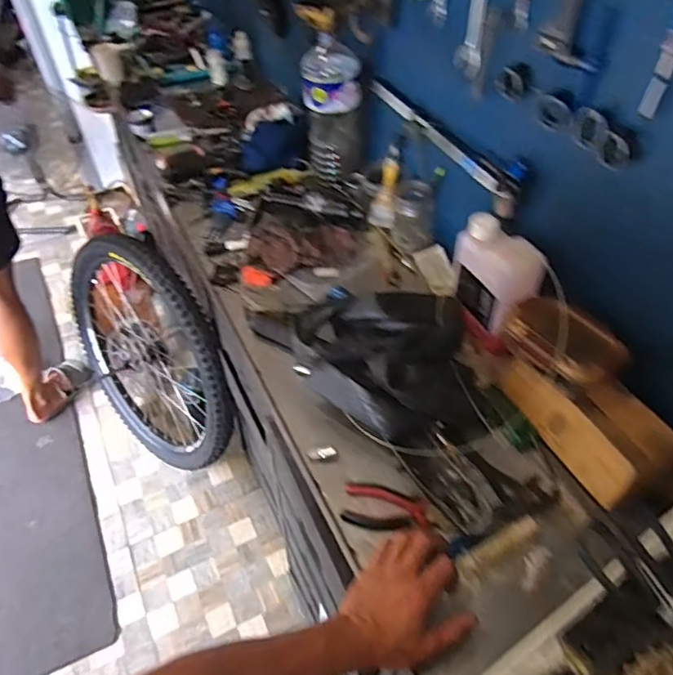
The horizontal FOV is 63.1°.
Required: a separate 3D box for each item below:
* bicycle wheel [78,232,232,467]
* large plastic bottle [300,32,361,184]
[{"bbox_3d":[-0.535,0.054,1.539,0.671,0.686,0.080,31,38,27],"label":"bicycle wheel"},{"bbox_3d":[-0.006,-0.454,1.089,0.109,0.240,0.126,2,47,3],"label":"large plastic bottle"}]

